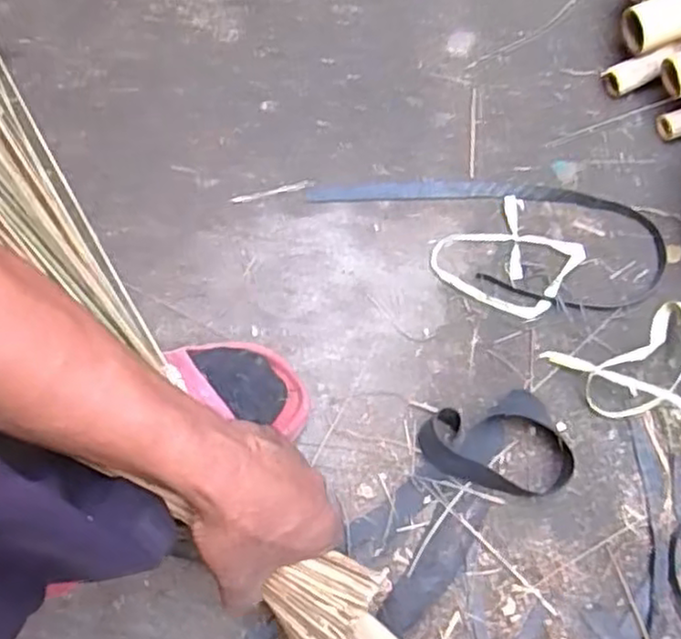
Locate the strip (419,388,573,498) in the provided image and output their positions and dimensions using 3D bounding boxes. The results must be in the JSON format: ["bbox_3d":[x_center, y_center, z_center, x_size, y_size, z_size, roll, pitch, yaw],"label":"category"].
[{"bbox_3d":[0.123,0.104,0.572,0.108,0.025,0.081,-14,77,-3],"label":"strip"}]

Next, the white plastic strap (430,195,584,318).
[{"bbox_3d":[0.142,-0.054,0.616,0.106,0.005,0.096,36,79,8],"label":"white plastic strap"}]

